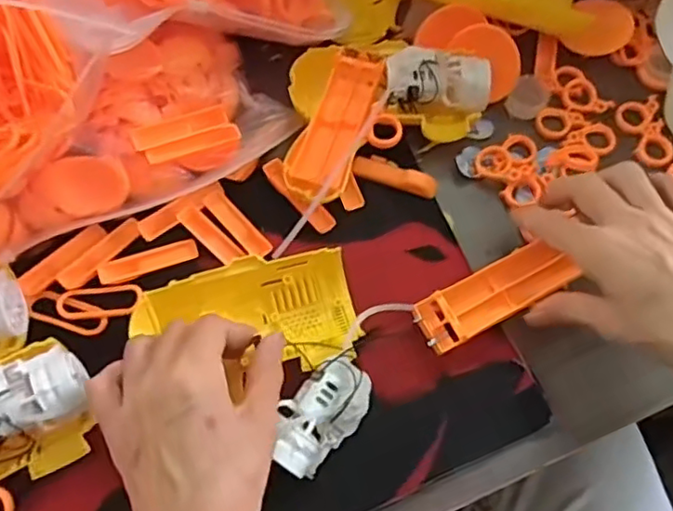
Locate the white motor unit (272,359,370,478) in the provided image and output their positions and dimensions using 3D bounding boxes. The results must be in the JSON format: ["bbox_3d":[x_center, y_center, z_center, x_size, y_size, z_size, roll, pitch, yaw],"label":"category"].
[{"bbox_3d":[-0.009,0.090,0.348,0.036,0.032,0.067,39,72,15],"label":"white motor unit"}]

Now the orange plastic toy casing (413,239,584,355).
[{"bbox_3d":[0.096,0.023,0.381,0.097,0.019,0.036,-27,70,-9],"label":"orange plastic toy casing"}]

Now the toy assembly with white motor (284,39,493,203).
[{"bbox_3d":[0.023,-0.108,0.430,0.152,0.037,0.102,-28,70,-12],"label":"toy assembly with white motor"}]

